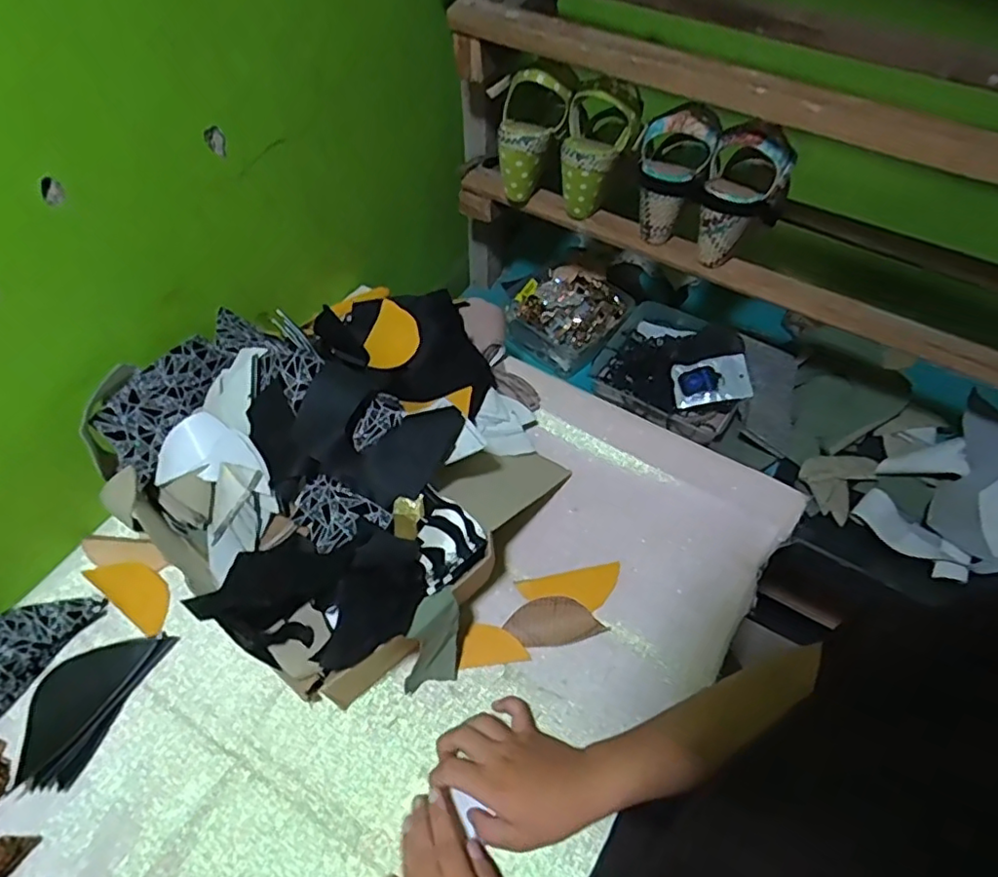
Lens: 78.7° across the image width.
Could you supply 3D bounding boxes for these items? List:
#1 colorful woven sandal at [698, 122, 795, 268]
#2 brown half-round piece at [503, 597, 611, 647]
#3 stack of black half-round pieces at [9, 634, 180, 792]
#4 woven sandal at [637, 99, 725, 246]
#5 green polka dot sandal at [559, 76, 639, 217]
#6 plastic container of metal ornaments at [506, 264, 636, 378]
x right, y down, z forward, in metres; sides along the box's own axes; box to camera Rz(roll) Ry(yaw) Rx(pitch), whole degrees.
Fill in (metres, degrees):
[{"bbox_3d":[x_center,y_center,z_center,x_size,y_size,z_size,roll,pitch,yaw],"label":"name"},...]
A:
[{"bbox_3d":[0.267,-0.266,0.667,0.086,0.141,0.088,22,57,14],"label":"colorful woven sandal"},{"bbox_3d":[0.055,0.178,0.590,0.092,0.015,0.041,-5,56,-6],"label":"brown half-round piece"},{"bbox_3d":[-0.369,0.229,0.541,0.077,0.014,0.140,21,57,11],"label":"stack of black half-round pieces"},{"bbox_3d":[0.193,-0.297,0.686,0.081,0.133,0.077,19,56,12],"label":"woven sandal"},{"bbox_3d":[0.106,-0.333,0.709,0.077,0.151,0.069,33,38,19],"label":"green polka dot sandal"},{"bbox_3d":[0.105,-0.191,0.951,0.161,0.071,0.152,32,60,20],"label":"plastic container of metal ornaments"}]

